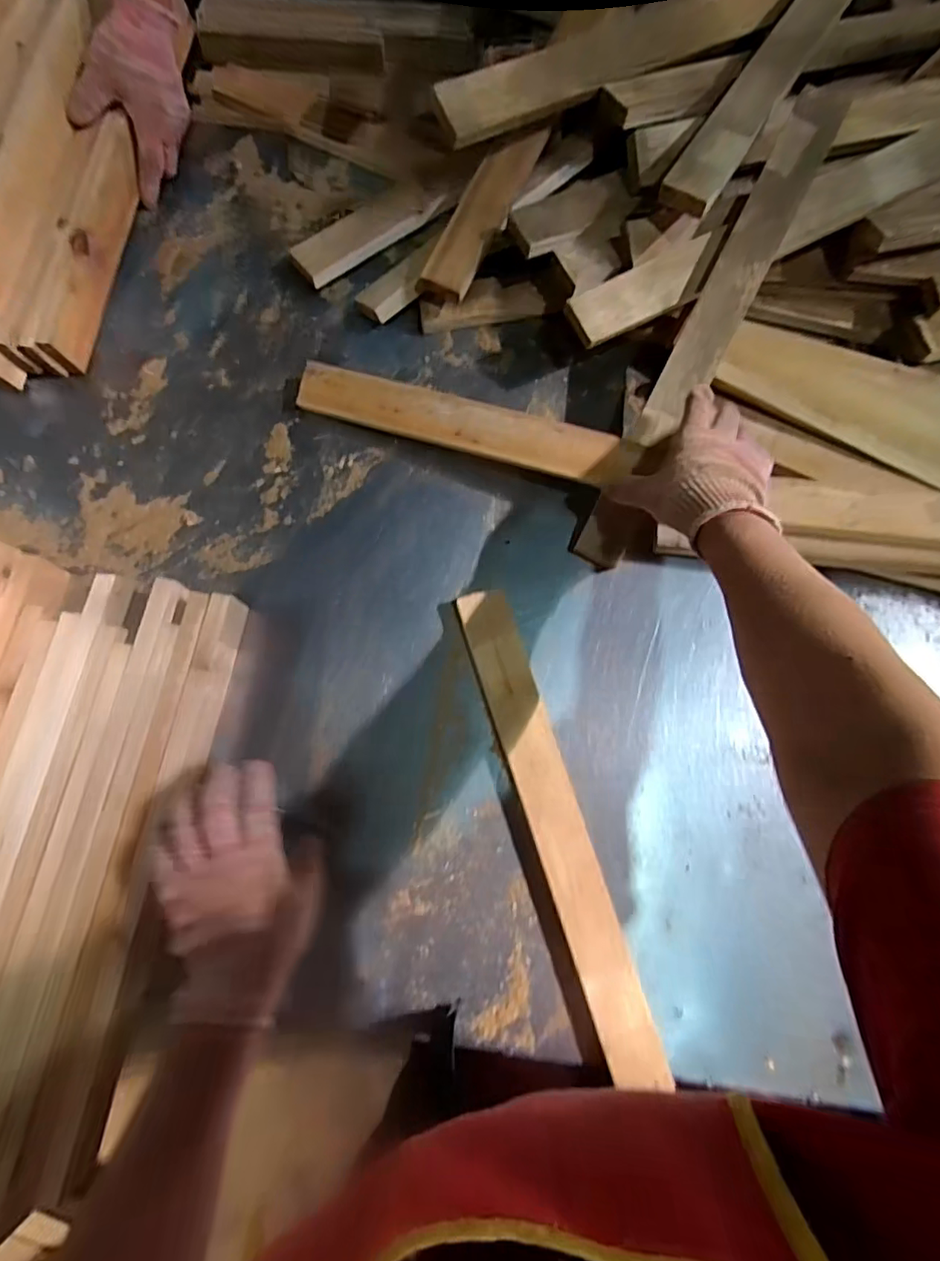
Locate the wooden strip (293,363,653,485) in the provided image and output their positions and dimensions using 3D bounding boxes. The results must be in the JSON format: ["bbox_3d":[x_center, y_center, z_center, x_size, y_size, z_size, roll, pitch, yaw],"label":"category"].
[{"bbox_3d":[-0.008,-0.221,0.585,0.369,0.018,0.061,18,77,10],"label":"wooden strip"}]

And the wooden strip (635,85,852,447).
[{"bbox_3d":[0.275,-0.365,0.561,0.051,0.015,0.378,27,94,5],"label":"wooden strip"}]

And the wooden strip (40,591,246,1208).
[{"bbox_3d":[-0.279,0.208,0.499,0.030,0.055,0.488,9,77,1],"label":"wooden strip"}]

